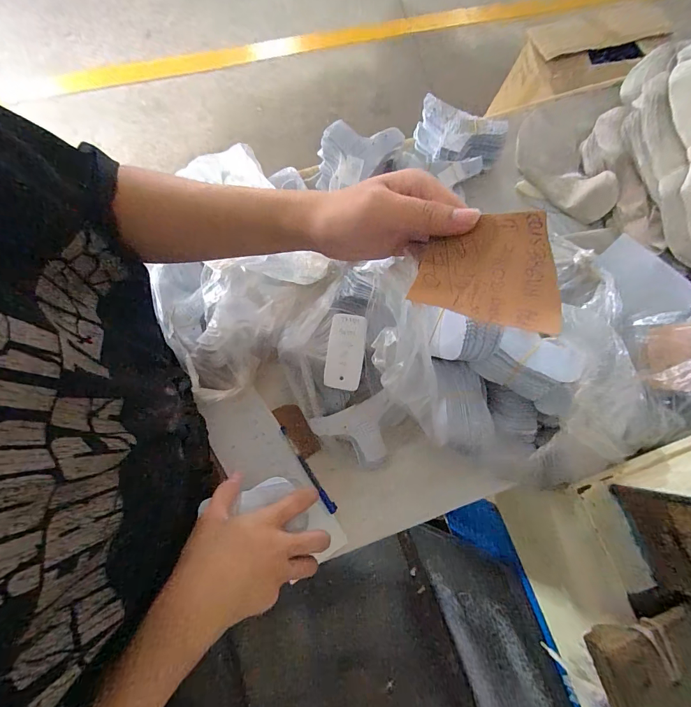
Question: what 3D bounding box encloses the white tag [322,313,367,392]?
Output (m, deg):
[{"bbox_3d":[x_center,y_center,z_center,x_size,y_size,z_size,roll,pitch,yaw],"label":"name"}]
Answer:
[{"bbox_3d":[0.000,-0.002,0.523,0.051,0.004,0.103,8,93,13],"label":"white tag"}]

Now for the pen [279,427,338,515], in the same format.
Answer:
[{"bbox_3d":[-0.054,0.169,0.549,0.012,0.007,0.142,-32,79,-9],"label":"pen"}]

